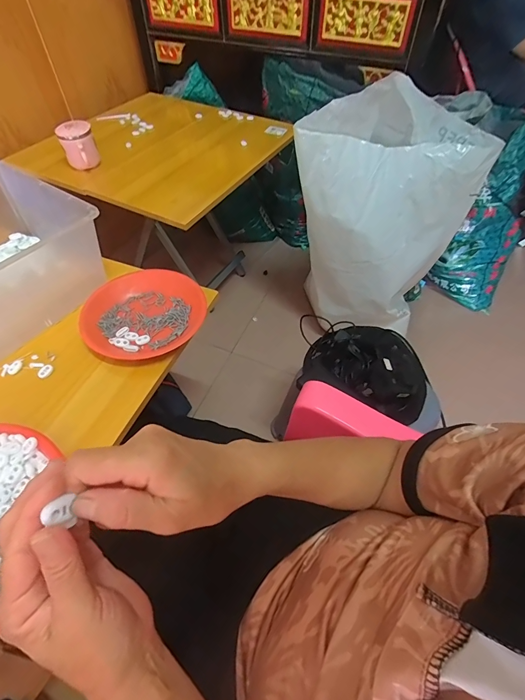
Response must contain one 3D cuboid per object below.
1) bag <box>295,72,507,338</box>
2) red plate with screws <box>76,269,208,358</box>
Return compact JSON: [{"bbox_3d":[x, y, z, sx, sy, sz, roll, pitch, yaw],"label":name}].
[{"bbox_3d":[0.300,-0.345,0.947,0.407,0.534,0.238,23,57,15],"label":"bag"},{"bbox_3d":[-0.198,-0.062,0.579,0.189,0.035,0.179,0,54,-1],"label":"red plate with screws"}]

